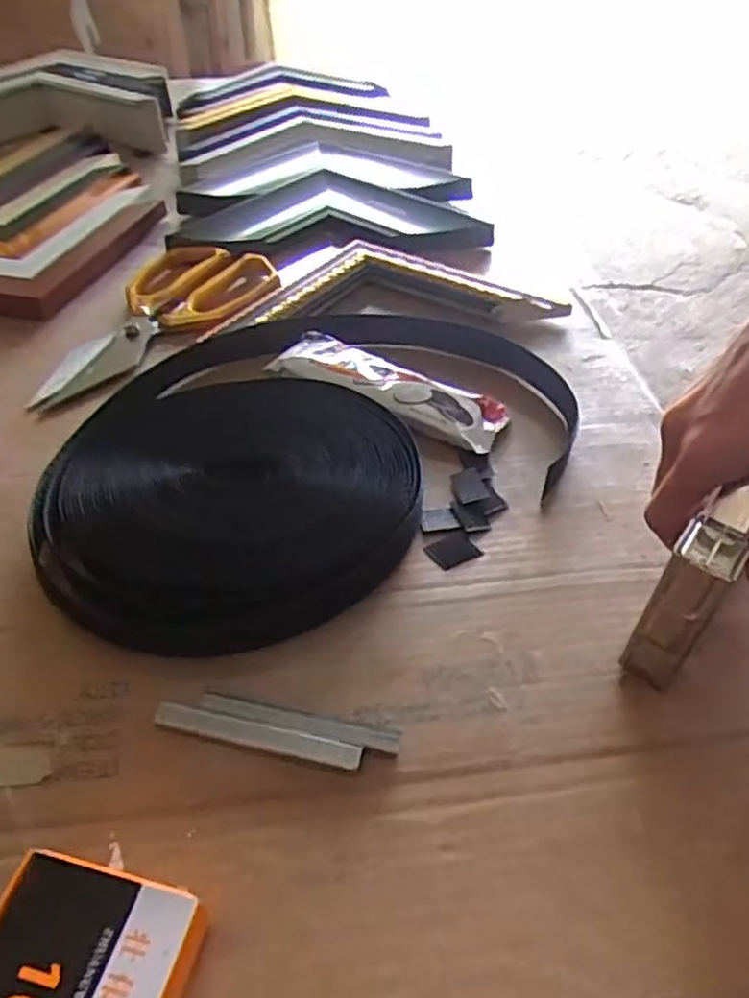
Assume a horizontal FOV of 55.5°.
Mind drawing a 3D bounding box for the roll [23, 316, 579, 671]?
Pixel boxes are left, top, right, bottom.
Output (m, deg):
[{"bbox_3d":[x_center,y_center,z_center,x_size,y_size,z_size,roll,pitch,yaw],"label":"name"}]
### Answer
[{"bbox_3d":[-0.040,-0.038,0.420,0.312,0.028,0.222,-26,50,-25],"label":"roll"}]

